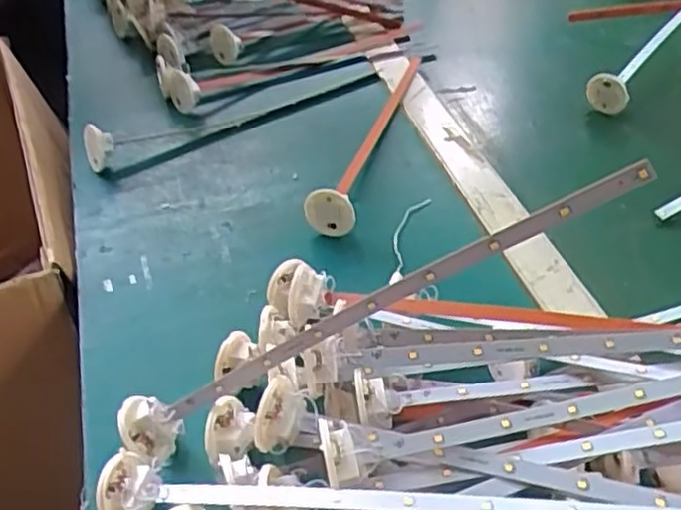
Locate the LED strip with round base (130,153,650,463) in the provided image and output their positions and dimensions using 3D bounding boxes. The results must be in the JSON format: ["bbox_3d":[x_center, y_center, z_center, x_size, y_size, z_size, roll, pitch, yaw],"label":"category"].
[{"bbox_3d":[0.006,0.035,0.348,0.292,0.032,0.025,-30,35,24],"label":"LED strip with round base"}]

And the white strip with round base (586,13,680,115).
[{"bbox_3d":[0.331,-0.228,0.751,0.044,0.045,0.287,27,48,26],"label":"white strip with round base"}]

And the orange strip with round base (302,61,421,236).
[{"bbox_3d":[0.026,-0.115,0.635,0.037,0.035,0.273,11,42,10],"label":"orange strip with round base"}]

